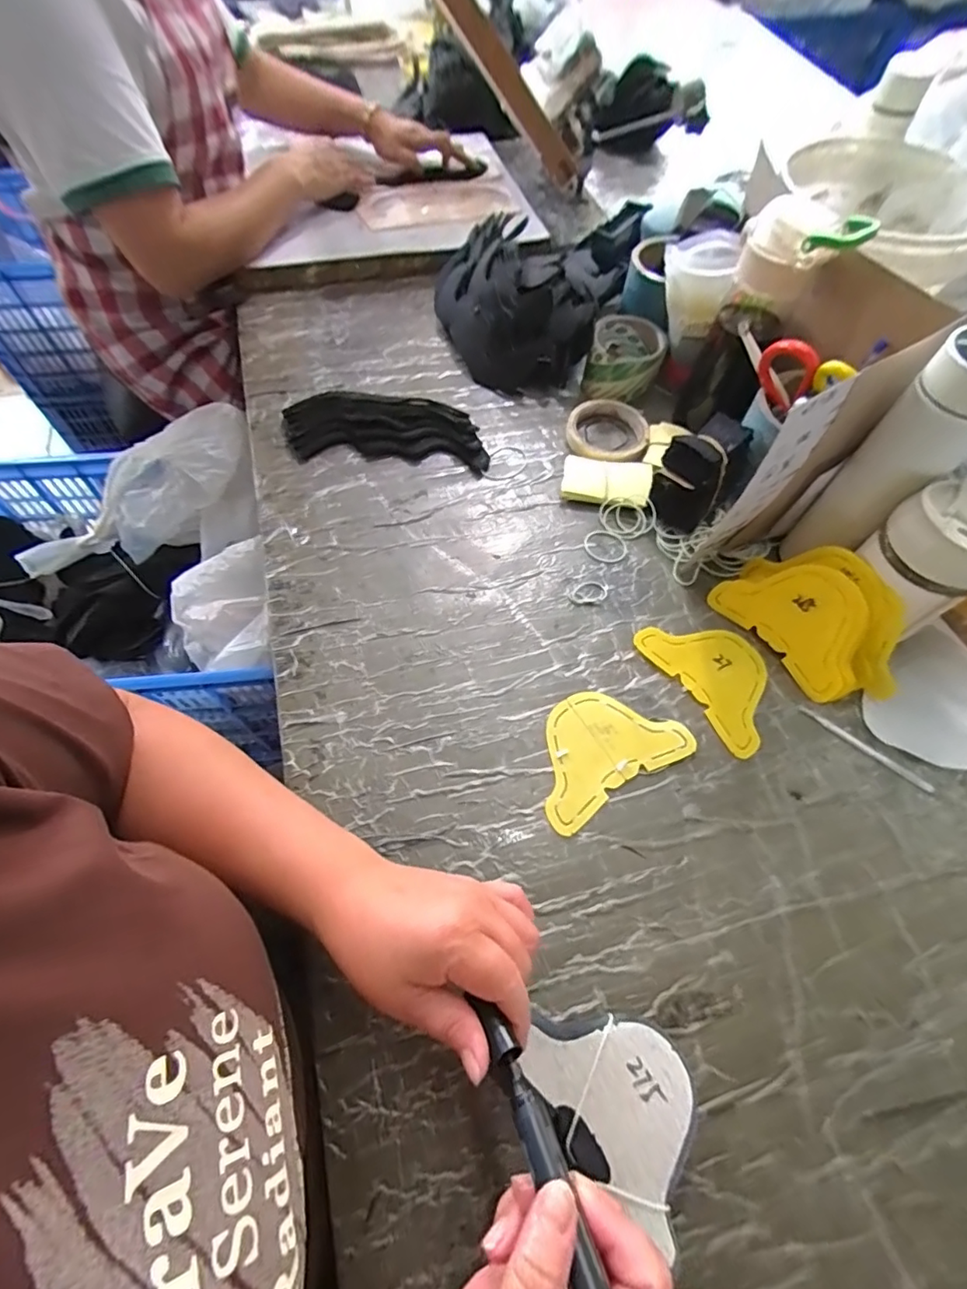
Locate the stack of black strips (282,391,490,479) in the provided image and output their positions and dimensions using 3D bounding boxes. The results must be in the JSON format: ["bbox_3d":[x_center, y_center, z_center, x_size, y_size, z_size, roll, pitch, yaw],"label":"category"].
[{"bbox_3d":[-0.111,-0.251,0.627,0.228,0.032,0.103,3,59,-1],"label":"stack of black strips"}]

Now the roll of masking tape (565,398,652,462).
[{"bbox_3d":[0.148,-0.251,0.632,0.091,0.016,0.104,24,61,11],"label":"roll of masking tape"}]

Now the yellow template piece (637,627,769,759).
[{"bbox_3d":[0.215,0.026,0.497,0.089,0.004,0.135,-31,68,-17],"label":"yellow template piece"}]

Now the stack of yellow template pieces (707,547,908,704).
[{"bbox_3d":[0.304,-0.026,0.489,0.040,0.106,0.158,-13,56,-48],"label":"stack of yellow template pieces"}]

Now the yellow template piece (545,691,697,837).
[{"bbox_3d":[0.098,0.084,0.459,0.138,0.004,0.089,-28,64,-15],"label":"yellow template piece"}]

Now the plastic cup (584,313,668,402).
[{"bbox_3d":[0.171,-0.344,0.660,0.082,0.071,0.086,1,60,-2],"label":"plastic cup"}]

